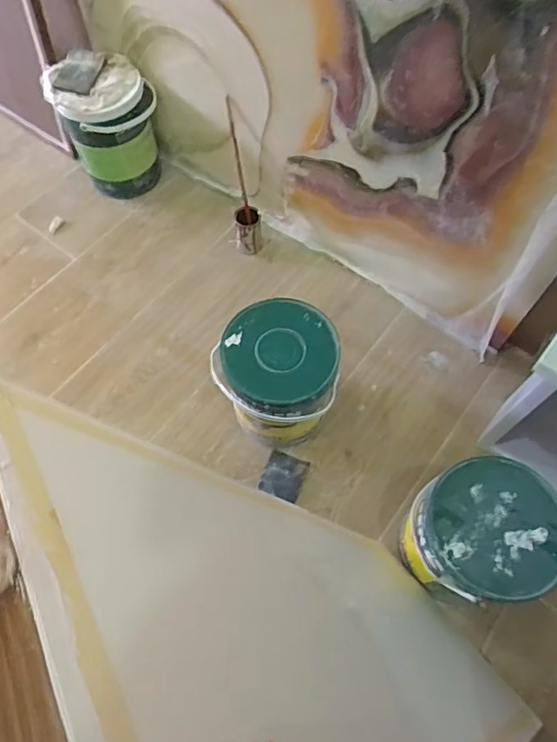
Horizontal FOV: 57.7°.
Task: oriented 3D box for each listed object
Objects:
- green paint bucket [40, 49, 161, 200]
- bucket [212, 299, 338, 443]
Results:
[{"bbox_3d":[-0.348,-0.503,1.057,0.186,0.237,0.160,-25,67,-12],"label":"green paint bucket"},{"bbox_3d":[0.002,0.017,0.826,0.171,0.219,0.170,0,64,1],"label":"bucket"}]

